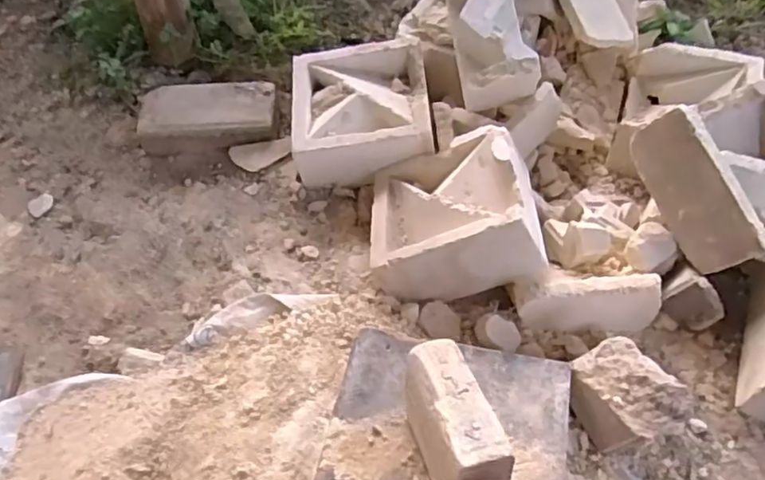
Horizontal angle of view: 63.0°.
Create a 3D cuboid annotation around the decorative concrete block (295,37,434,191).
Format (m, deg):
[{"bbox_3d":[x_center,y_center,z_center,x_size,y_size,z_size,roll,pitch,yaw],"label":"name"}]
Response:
[{"bbox_3d":[-0.031,-0.193,0.948,0.206,0.097,0.213,-4,55,-3],"label":"decorative concrete block"}]

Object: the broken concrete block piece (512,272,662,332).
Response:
[{"bbox_3d":[0.251,0.074,0.767,0.175,0.073,0.043,0,55,0],"label":"broken concrete block piece"}]

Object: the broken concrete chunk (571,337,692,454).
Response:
[{"bbox_3d":[0.266,0.171,0.686,0.082,0.099,0.115,-27,59,-18],"label":"broken concrete chunk"}]

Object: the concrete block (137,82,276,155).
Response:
[{"bbox_3d":[-0.278,-0.189,1.007,0.217,0.073,0.111,-1,55,-1],"label":"concrete block"}]

